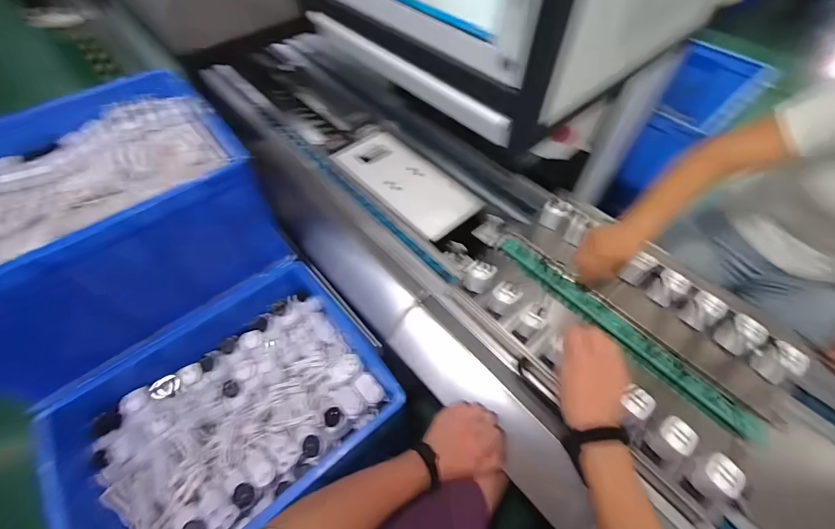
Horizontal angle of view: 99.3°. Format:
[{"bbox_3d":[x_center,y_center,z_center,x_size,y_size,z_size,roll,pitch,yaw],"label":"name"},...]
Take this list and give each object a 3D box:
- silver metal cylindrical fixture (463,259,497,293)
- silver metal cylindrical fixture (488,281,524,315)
[{"bbox_3d":[0.115,0.023,0.646,0.043,0.049,0.042,24,59,16],"label":"silver metal cylindrical fixture"},{"bbox_3d":[0.155,0.059,0.624,0.039,0.064,0.041,0,55,1],"label":"silver metal cylindrical fixture"}]

